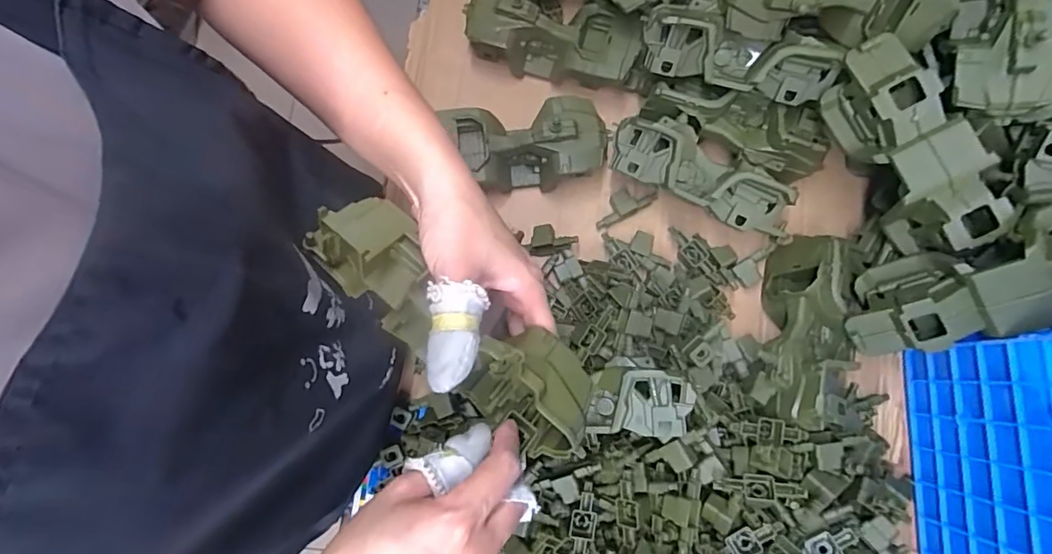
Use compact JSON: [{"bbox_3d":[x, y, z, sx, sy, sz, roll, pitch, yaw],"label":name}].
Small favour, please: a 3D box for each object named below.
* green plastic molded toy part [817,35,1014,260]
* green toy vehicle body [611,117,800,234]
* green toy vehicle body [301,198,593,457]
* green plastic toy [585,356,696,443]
[{"bbox_3d":[0.315,-0.105,0.434,0.063,0.061,0.174,-21,80,-4],"label":"green plastic molded toy part"},{"bbox_3d":[0.166,-0.099,0.487,0.173,0.043,0.064,26,80,5],"label":"green toy vehicle body"},{"bbox_3d":[-0.042,0.024,0.285,0.179,0.061,0.057,38,81,4],"label":"green toy vehicle body"},{"bbox_3d":[0.092,0.101,0.425,0.074,0.043,0.061,12,80,2],"label":"green plastic toy"}]

